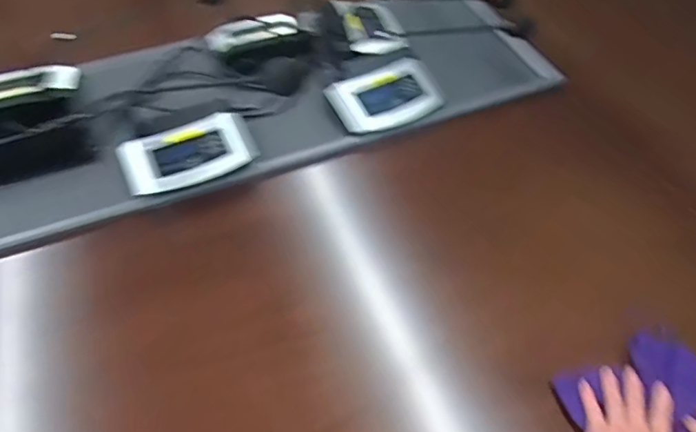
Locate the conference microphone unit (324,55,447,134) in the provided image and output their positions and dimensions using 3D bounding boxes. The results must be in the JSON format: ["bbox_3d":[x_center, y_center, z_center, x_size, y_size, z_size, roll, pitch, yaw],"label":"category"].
[{"bbox_3d":[0.061,-0.221,0.915,0.191,0.038,0.148,-19,55,-13],"label":"conference microphone unit"}]

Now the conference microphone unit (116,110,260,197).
[{"bbox_3d":[-0.257,-0.107,0.821,0.202,0.031,0.113,-25,56,-17],"label":"conference microphone unit"}]

